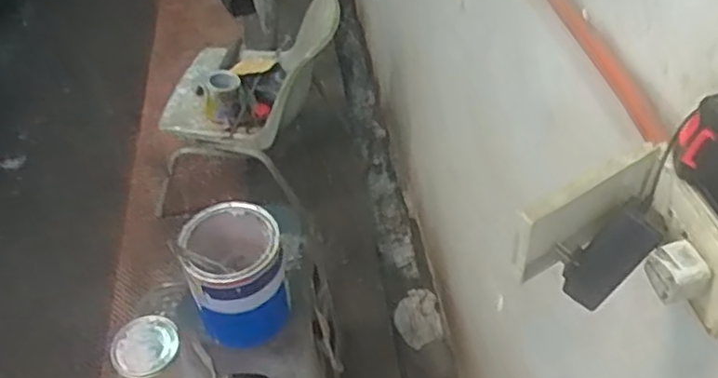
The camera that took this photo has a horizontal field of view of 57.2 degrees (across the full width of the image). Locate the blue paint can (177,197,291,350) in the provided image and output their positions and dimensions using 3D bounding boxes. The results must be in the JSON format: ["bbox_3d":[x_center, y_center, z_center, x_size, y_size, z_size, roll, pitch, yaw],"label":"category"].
[{"bbox_3d":[-0.212,0.147,1.157,0.159,0.219,0.183,-14,46,-11],"label":"blue paint can"}]

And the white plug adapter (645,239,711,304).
[{"bbox_3d":[0.237,0.062,0.492,0.032,0.030,0.032,-11,46,-8],"label":"white plug adapter"}]

